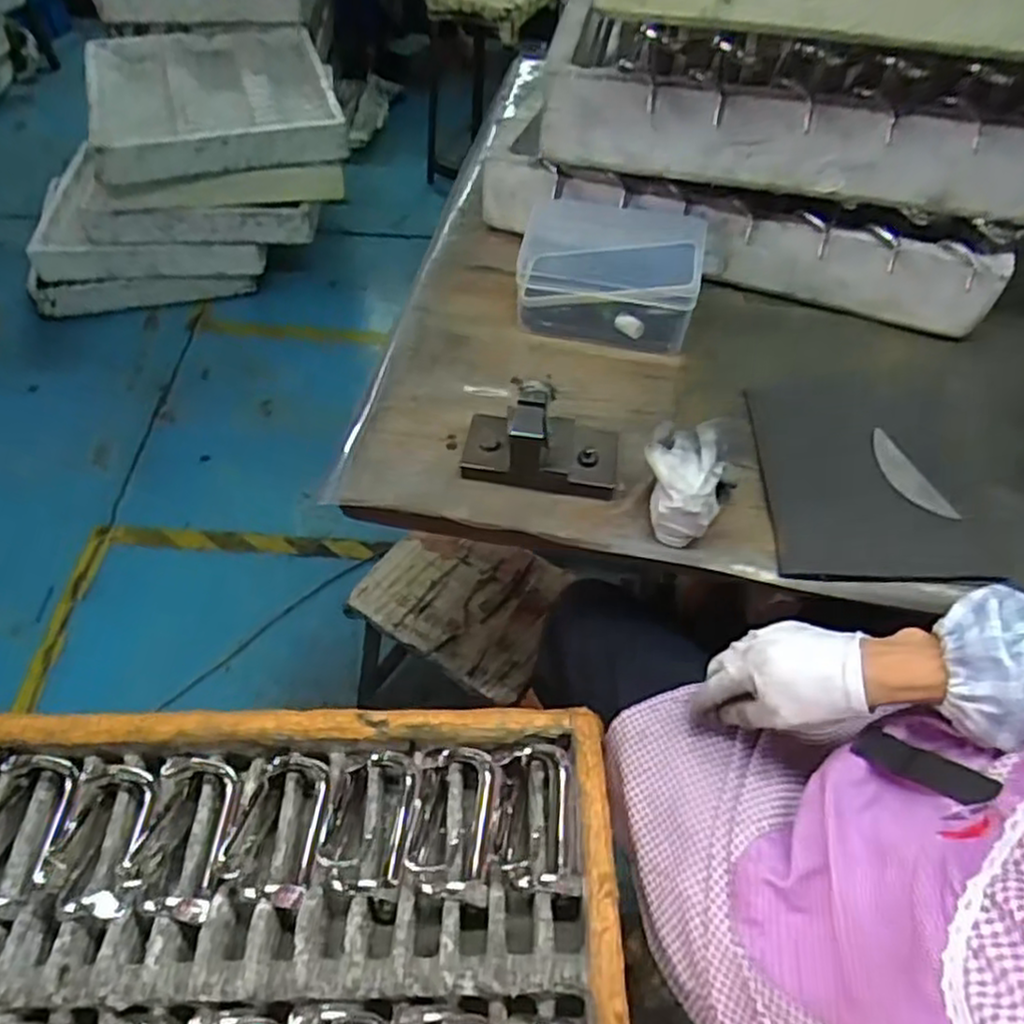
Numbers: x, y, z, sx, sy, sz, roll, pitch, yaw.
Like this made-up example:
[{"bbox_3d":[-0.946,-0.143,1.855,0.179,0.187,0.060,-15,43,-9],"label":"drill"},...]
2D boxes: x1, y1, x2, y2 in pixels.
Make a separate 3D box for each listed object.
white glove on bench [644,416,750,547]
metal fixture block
[{"bbox_3d":[0.147,-0.032,0.613,0.069,0.064,0.098,25,57,17],"label":"white glove on bench"},{"bbox_3d":[0.026,-0.067,0.632,0.130,0.076,0.067,6,53,4],"label":"metal fixture block"}]

